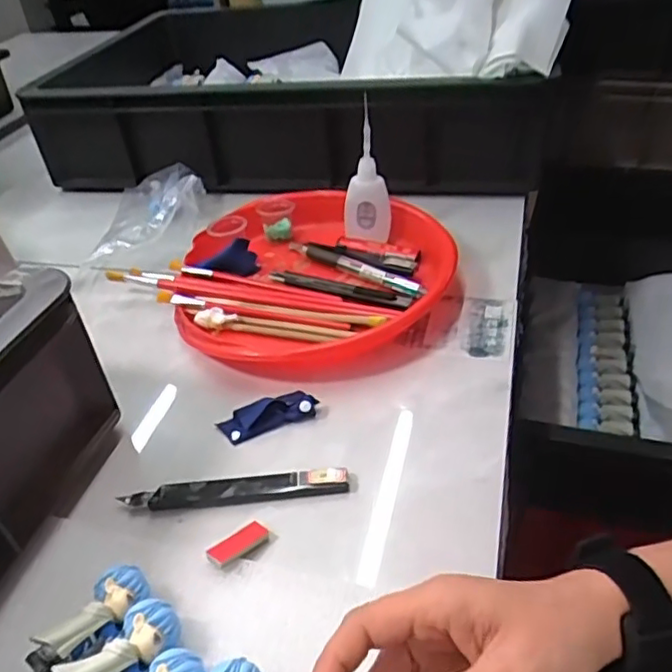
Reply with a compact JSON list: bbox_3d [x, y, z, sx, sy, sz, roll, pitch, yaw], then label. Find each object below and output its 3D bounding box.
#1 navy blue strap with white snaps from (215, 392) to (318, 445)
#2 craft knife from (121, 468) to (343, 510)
[{"bbox_3d":[-0.047,0.054,0.435,0.066,0.013,0.025,-18,40,-16],"label":"navy blue strap with white snaps"},{"bbox_3d":[-0.062,0.096,0.386,0.138,0.010,0.017,-6,38,-1],"label":"craft knife"}]

